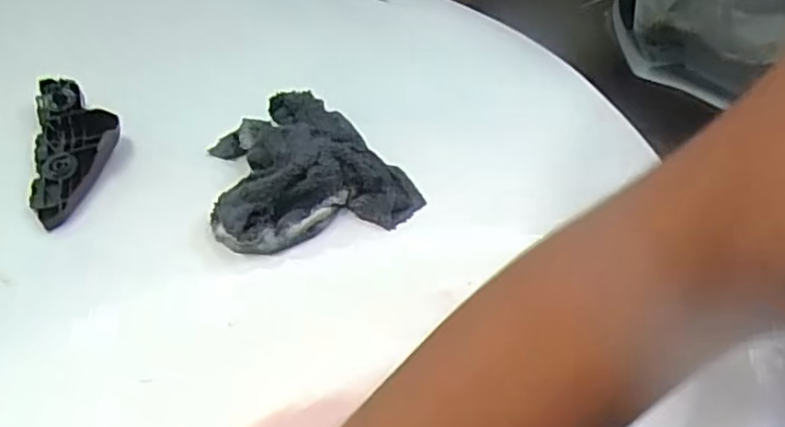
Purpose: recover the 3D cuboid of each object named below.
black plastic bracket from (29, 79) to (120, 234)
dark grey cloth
[{"bbox_3d":[-0.256,-0.060,0.526,0.066,0.021,0.171,-17,45,-12],"label":"black plastic bracket"},{"bbox_3d":[-0.074,-0.037,0.532,0.160,0.061,0.136,-22,46,-18],"label":"dark grey cloth"}]

